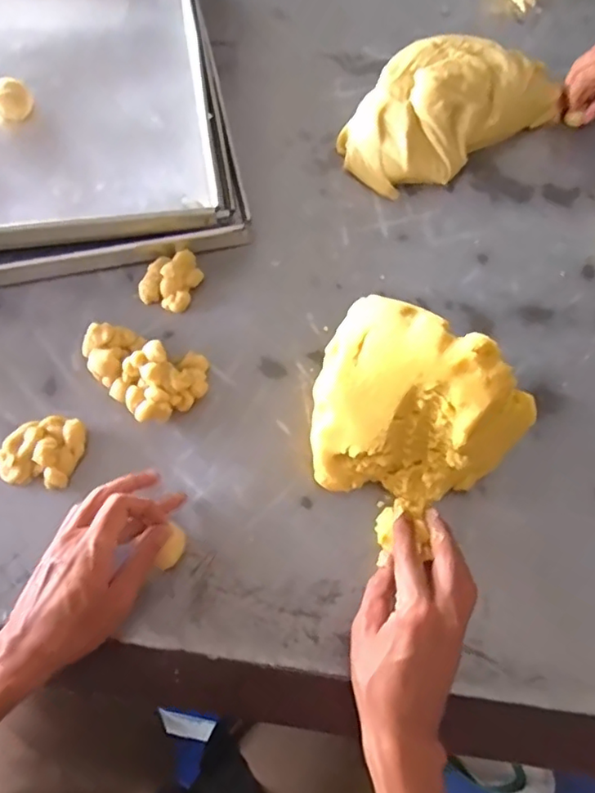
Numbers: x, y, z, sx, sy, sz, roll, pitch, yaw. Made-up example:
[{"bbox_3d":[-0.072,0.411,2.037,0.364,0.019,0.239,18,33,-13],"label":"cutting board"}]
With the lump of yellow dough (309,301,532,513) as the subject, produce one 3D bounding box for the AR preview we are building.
[{"bbox_3d":[0.081,0.016,0.453,0.160,0.115,0.132,37,71,14],"label":"lump of yellow dough"}]

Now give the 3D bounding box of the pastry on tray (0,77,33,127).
[{"bbox_3d":[-0.294,-0.302,0.590,0.042,0.024,0.044,-27,70,-14],"label":"pastry on tray"}]

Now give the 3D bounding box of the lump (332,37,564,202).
[{"bbox_3d":[0.151,-0.323,0.629,0.241,0.058,0.164,-34,72,-14],"label":"lump"}]

